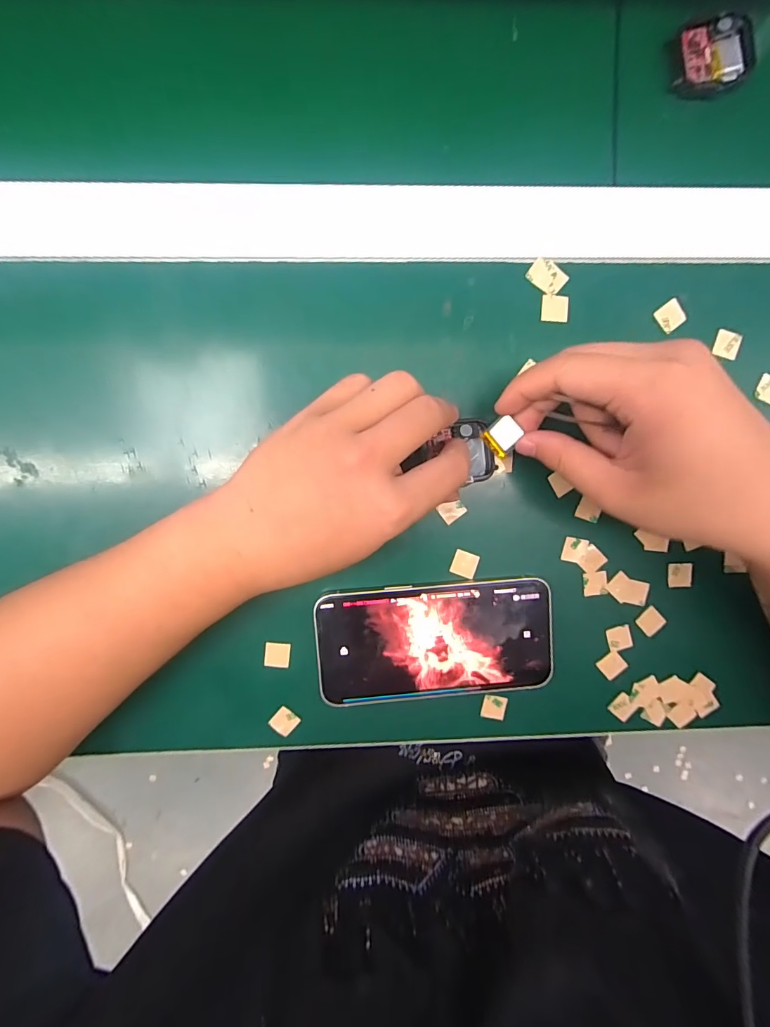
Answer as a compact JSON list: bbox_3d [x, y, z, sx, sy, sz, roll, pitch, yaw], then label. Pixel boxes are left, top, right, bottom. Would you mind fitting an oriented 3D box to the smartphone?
[{"bbox_3d":[0.032,0.080,0.268,0.144,0.010,0.073,-3,95,-2],"label":"smartphone"}]

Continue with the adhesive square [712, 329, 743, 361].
[{"bbox_3d":[0.209,-0.103,0.263,0.014,0.004,0.015,16,94,-4],"label":"adhesive square"}]

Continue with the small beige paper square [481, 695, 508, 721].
[{"bbox_3d":[0.072,0.127,0.280,0.015,0.004,0.015,12,94,-3],"label":"small beige paper square"}]

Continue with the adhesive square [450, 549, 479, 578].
[{"bbox_3d":[0.050,0.032,0.268,0.016,0.004,0.015,20,94,-4],"label":"adhesive square"}]

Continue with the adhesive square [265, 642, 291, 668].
[{"bbox_3d":[-0.068,0.089,0.270,0.016,0.004,0.016,4,94,-3],"label":"adhesive square"}]

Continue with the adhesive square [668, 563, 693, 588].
[{"bbox_3d":[0.190,0.040,0.277,0.014,0.004,0.016,-2,95,-2],"label":"adhesive square"}]

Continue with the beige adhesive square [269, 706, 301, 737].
[{"bbox_3d":[-0.064,0.134,0.275,0.015,0.004,0.016,40,92,-5],"label":"beige adhesive square"}]

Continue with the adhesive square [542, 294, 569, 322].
[{"bbox_3d":[0.101,-0.121,0.253,0.015,0.004,0.016,1,95,-2],"label":"adhesive square"}]

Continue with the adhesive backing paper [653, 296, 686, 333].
[{"bbox_3d":[0.172,-0.119,0.258,0.016,0.004,0.016,-36,95,1],"label":"adhesive backing paper"}]

